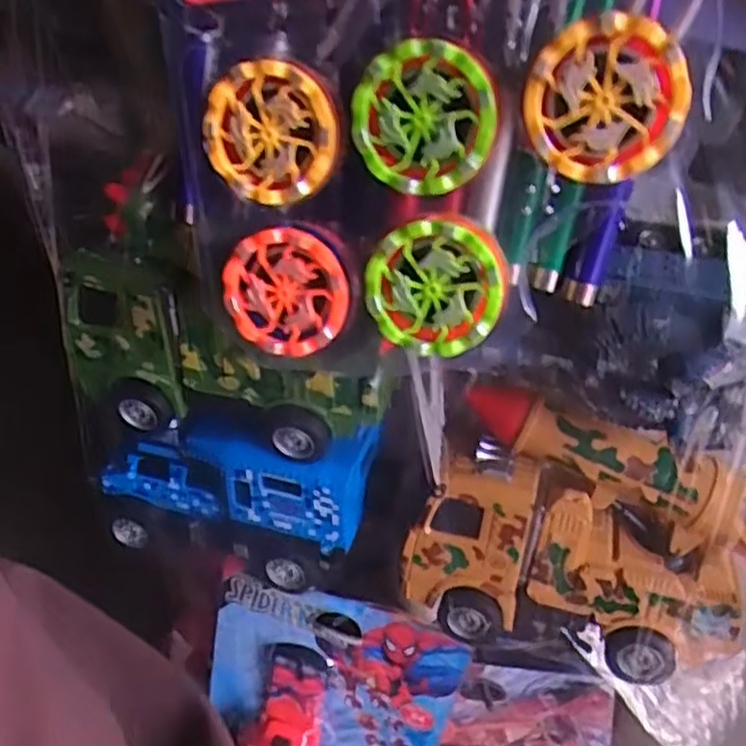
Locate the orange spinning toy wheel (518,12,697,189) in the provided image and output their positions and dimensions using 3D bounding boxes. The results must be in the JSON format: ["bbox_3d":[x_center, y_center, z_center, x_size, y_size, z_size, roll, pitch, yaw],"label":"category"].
[{"bbox_3d":[0.063,-0.074,0.198,0.041,0.041,0.006,8,19,11],"label":"orange spinning toy wheel"}]

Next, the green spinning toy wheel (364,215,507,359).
[{"bbox_3d":[0.019,-0.027,0.225,0.041,0.041,0.011,14,36,9],"label":"green spinning toy wheel"}]

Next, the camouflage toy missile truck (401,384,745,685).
[{"bbox_3d":[0.093,0.074,0.318,0.139,0.101,0.050,18,37,15],"label":"camouflage toy missile truck"}]

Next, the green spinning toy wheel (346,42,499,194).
[{"bbox_3d":[0.016,-0.075,0.216,0.040,0.041,0.015,16,22,10],"label":"green spinning toy wheel"}]

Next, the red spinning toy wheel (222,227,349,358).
[{"bbox_3d":[-0.029,-0.027,0.241,0.040,0.040,0.012,13,36,8],"label":"red spinning toy wheel"}]

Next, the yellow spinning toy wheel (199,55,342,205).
[{"bbox_3d":[-0.032,-0.075,0.228,0.040,0.041,0.011,12,36,7],"label":"yellow spinning toy wheel"}]

